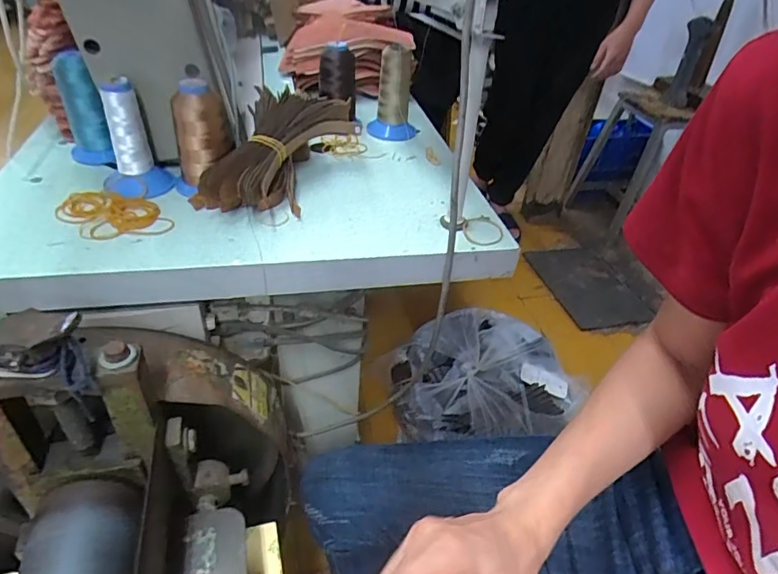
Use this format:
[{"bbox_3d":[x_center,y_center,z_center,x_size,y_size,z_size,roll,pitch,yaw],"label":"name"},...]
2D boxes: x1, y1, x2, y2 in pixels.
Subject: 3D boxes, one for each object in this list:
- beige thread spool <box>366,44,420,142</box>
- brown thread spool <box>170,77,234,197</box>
[{"bbox_3d":[0.014,-0.270,0.713,0.066,0.126,0.067,4,38,-3],"label":"beige thread spool"},{"bbox_3d":[-0.205,-0.160,0.547,0.061,0.108,0.062,-1,39,-10],"label":"brown thread spool"}]

